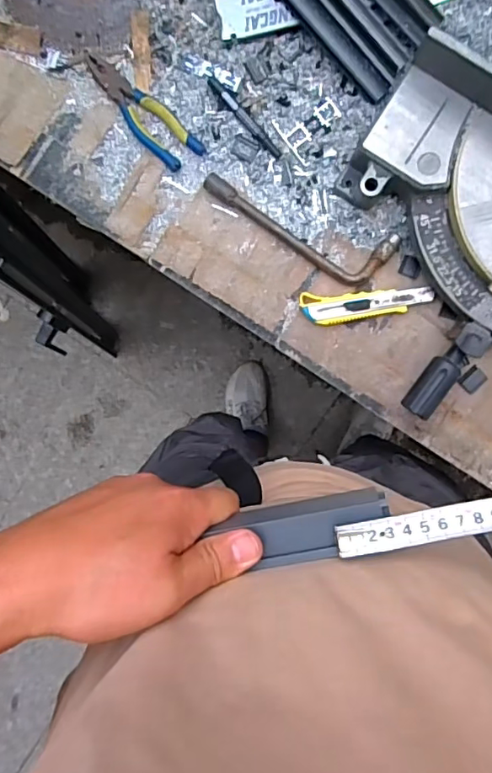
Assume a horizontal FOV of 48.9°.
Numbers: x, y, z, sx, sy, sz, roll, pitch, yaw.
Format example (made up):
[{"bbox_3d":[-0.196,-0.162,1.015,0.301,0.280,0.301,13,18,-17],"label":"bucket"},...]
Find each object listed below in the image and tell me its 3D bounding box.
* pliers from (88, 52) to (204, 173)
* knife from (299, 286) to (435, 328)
[{"bbox_3d":[-0.142,-0.365,0.713,0.056,0.013,0.194,-44,91,8],"label":"pliers"},{"bbox_3d":[0.156,-0.104,0.706,0.167,0.019,0.042,-2,96,5],"label":"knife"}]

